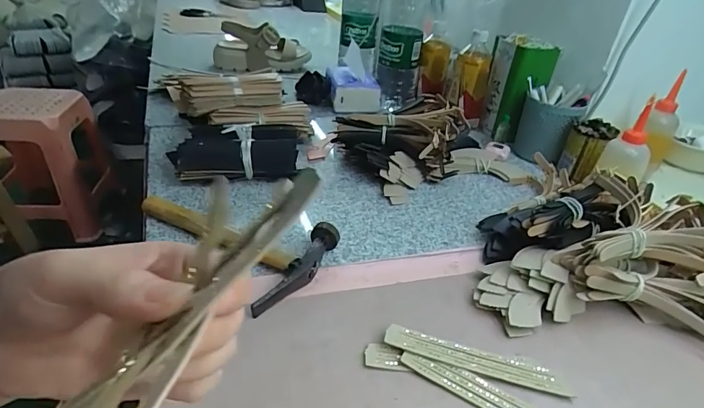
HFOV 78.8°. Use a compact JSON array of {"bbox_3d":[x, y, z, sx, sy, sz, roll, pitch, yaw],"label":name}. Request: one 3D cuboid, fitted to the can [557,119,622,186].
[{"bbox_3d":[0.376,-0.085,0.692,0.062,0.087,0.060,32,41,34],"label":"can"}]

